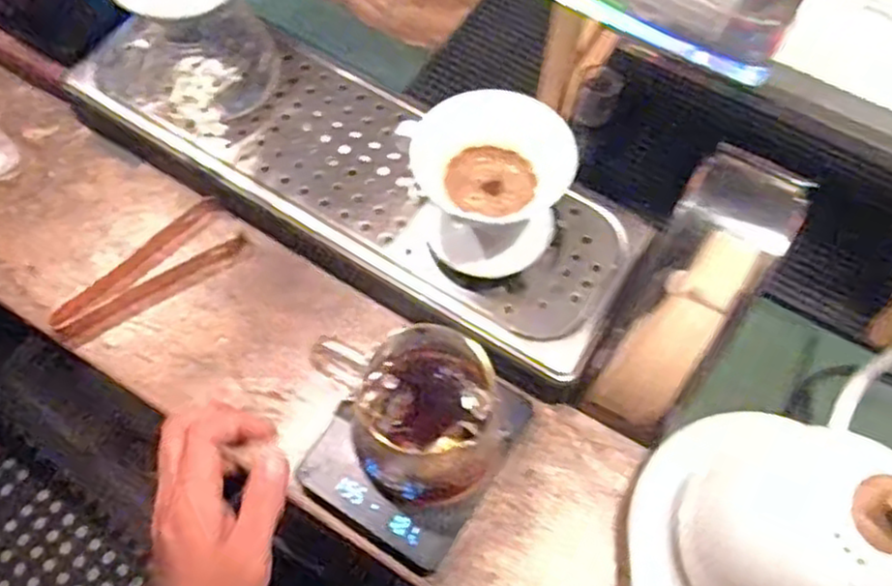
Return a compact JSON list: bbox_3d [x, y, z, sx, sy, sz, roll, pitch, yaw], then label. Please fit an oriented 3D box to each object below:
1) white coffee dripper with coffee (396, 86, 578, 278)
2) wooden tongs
[{"bbox_3d":[0.030,-0.085,0.570,0.104,0.107,0.111,1,64,-2],"label":"white coffee dripper with coffee"},{"bbox_3d":[-0.259,-0.019,0.638,0.163,0.017,0.060,-32,69,-16],"label":"wooden tongs"}]

